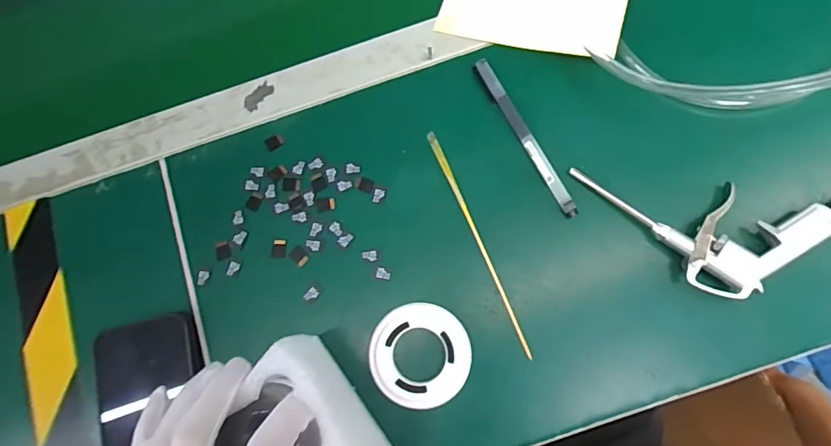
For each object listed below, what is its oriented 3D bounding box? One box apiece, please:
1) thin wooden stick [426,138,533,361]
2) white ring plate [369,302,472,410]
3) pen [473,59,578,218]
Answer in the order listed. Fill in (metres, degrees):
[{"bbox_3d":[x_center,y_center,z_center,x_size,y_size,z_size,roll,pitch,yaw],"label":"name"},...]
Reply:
[{"bbox_3d":[0.047,0.014,0.371,0.007,0.009,0.187,-22,78,0],"label":"thin wooden stick"},{"bbox_3d":[0.003,0.096,0.350,0.072,0.011,0.072,-1,78,4],"label":"white ring plate"},{"bbox_3d":[0.086,-0.069,0.382,0.014,0.011,0.147,-27,78,-1],"label":"pen"}]

